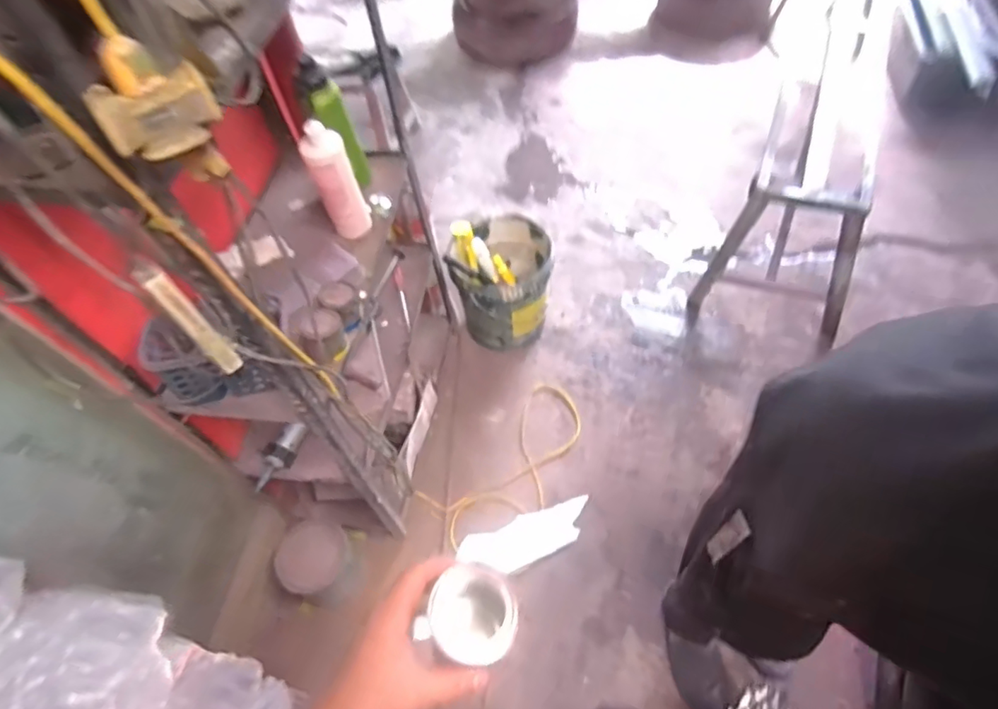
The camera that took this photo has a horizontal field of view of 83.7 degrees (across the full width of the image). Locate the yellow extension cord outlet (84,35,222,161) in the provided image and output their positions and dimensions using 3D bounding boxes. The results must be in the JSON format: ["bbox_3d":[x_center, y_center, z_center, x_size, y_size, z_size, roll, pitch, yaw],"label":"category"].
[{"bbox_3d":[-0.274,-0.201,0.440,0.083,0.082,0.032,-29,62,-15],"label":"yellow extension cord outlet"}]

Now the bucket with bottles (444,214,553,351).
[{"bbox_3d":[0.007,-0.229,1.702,0.285,0.329,0.327,0,58,2],"label":"bucket with bottles"}]

